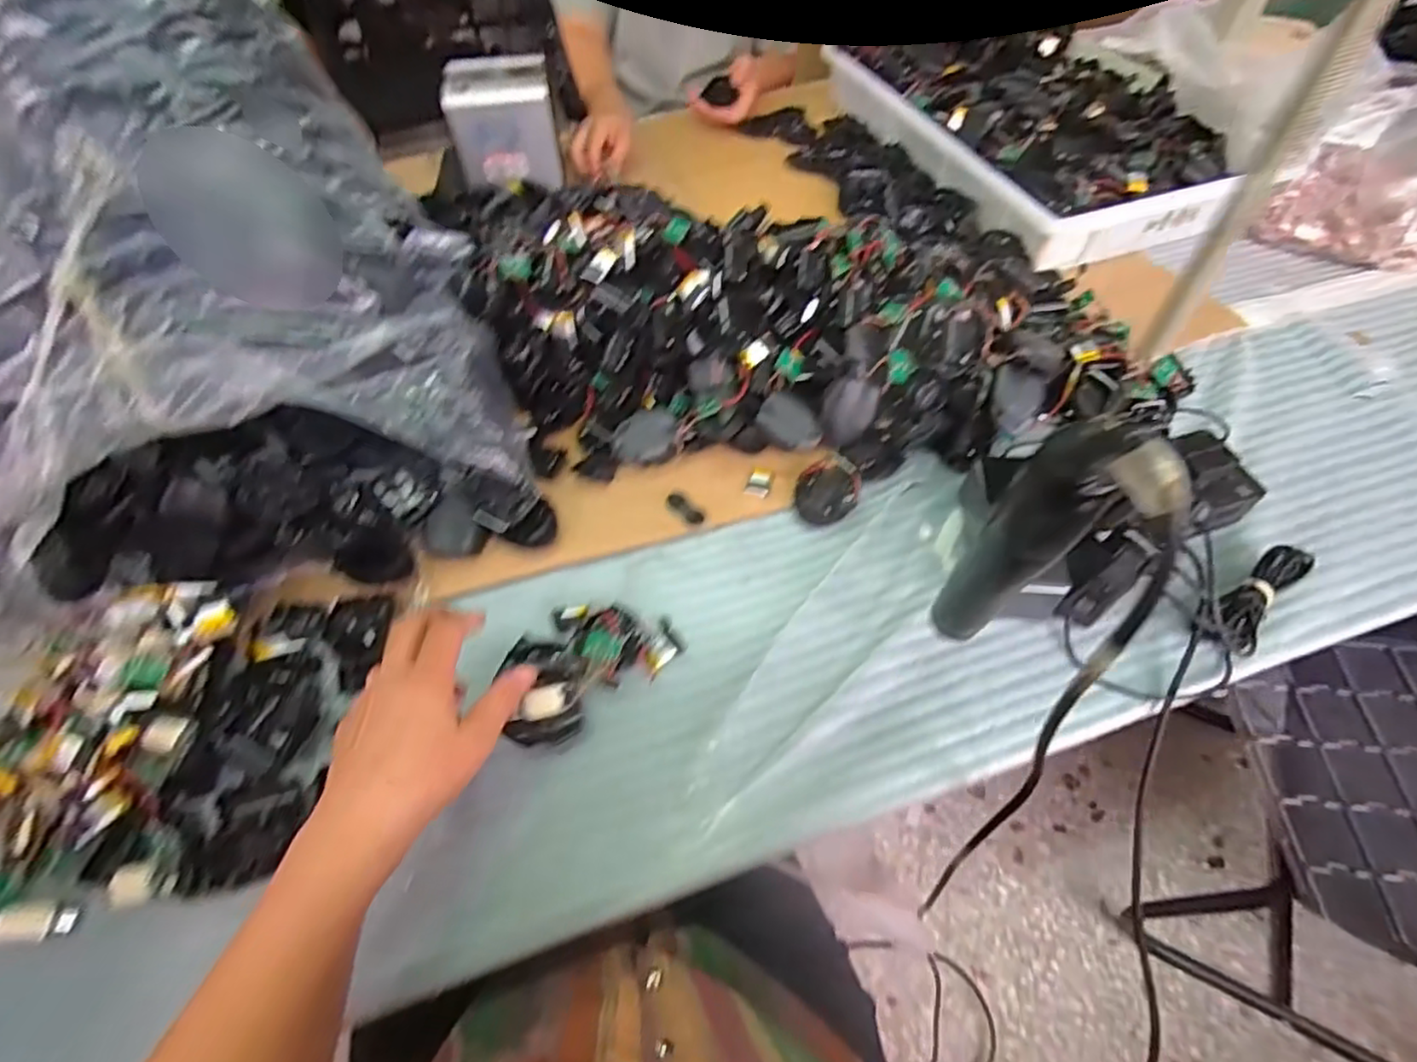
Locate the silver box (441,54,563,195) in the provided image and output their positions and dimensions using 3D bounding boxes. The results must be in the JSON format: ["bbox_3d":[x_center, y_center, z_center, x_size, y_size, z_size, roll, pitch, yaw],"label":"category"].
[{"bbox_3d":[-0.257,-0.512,0.830,0.121,0.107,0.139,-11,54,-5],"label":"silver box"}]

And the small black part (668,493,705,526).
[{"bbox_3d":[-0.020,-0.020,0.574,0.015,0.012,0.038,-37,61,-22],"label":"small black part"}]

